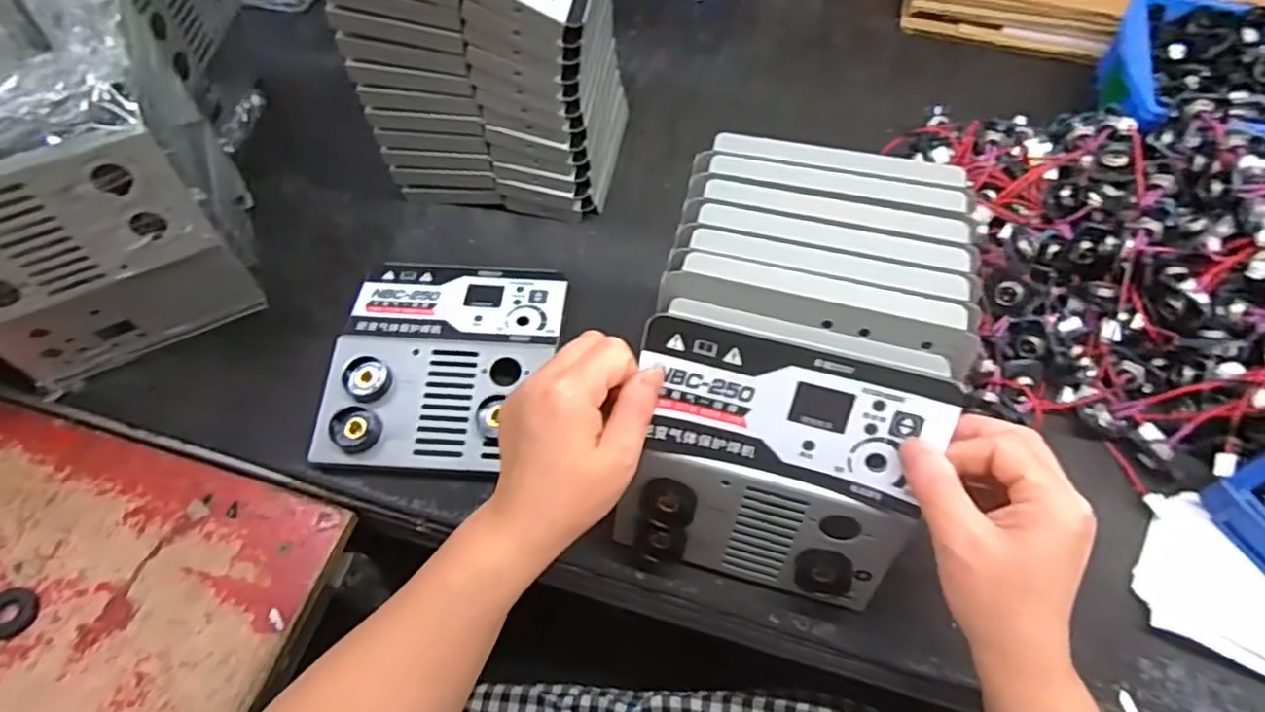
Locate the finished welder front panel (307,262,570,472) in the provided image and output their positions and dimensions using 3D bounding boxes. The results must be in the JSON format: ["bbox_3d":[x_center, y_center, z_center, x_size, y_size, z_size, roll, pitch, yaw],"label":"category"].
[{"bbox_3d":[-0.130,0.004,0.480,0.154,0.042,0.165,2,59,3],"label":"finished welder front panel"}]

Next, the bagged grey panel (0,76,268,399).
[{"bbox_3d":[-0.364,-0.097,0.443,0.164,0.193,0.126,-23,61,-12],"label":"bagged grey panel"}]

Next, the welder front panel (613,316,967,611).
[{"bbox_3d":[0.072,0.067,0.363,0.150,0.159,0.017,14,31,8],"label":"welder front panel"}]

